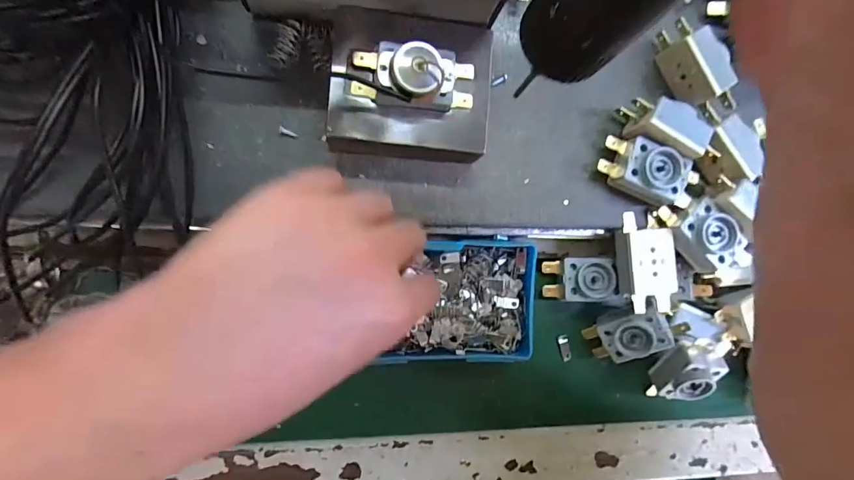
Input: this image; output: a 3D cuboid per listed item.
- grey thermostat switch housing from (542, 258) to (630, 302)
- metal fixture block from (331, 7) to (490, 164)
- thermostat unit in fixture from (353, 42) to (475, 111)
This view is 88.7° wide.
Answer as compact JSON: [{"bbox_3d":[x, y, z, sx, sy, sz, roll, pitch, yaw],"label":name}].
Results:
[{"bbox_3d":[0.100,0.025,0.281,0.049,0.016,0.026,1,89,8],"label":"grey thermostat switch housing"},{"bbox_3d":[-0.010,-0.078,0.232,0.080,0.026,0.072,3,89,-10],"label":"metal fixture block"},{"bbox_3d":[-0.005,-0.078,0.212,0.059,0.019,0.029,3,89,-10],"label":"thermostat unit in fixture"}]

